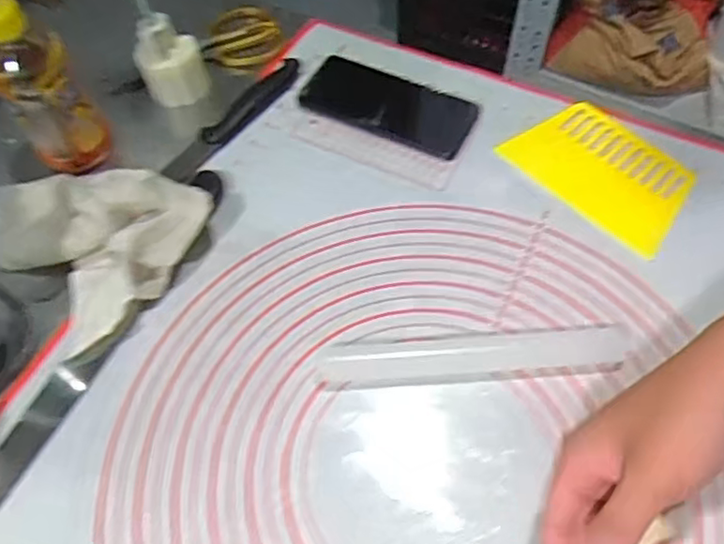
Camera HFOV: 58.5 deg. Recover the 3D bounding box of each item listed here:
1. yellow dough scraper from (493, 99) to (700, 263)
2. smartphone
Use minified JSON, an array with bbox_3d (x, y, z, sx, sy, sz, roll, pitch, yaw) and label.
[{"bbox_3d":[0.213,-0.092,0.568,0.112,0.007,0.150,-41,67,-21],"label":"yellow dough scraper"},{"bbox_3d":[0.025,-0.158,0.607,0.161,0.012,0.074,22,62,13],"label":"smartphone"}]

